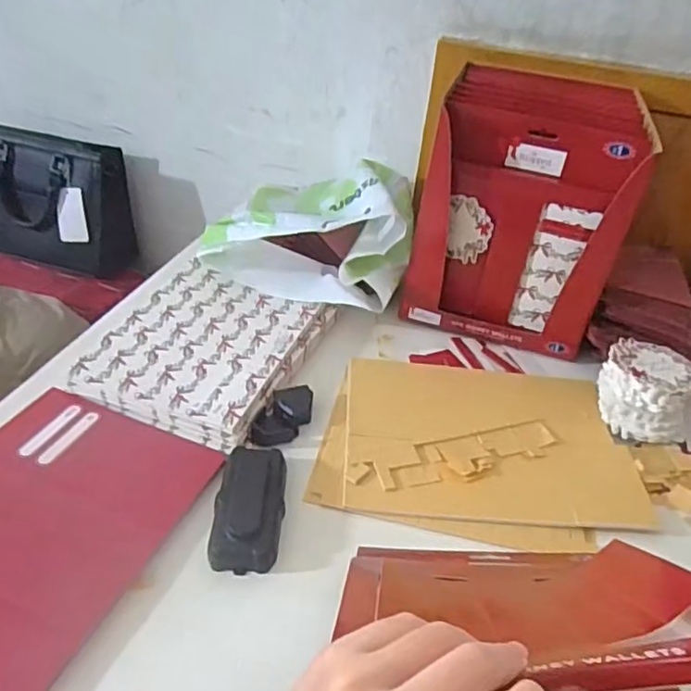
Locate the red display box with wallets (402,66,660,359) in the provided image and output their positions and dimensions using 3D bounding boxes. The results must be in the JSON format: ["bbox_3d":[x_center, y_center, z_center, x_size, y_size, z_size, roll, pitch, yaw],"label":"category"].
[{"bbox_3d":[0.188,-0.138,0.666,0.201,0.243,0.128,16,37,13],"label":"red display box with wallets"}]

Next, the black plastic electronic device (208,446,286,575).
[{"bbox_3d":[-0.075,0.123,0.484,0.051,0.028,0.108,5,36,-2],"label":"black plastic electronic device"}]

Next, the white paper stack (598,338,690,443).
[{"bbox_3d":[0.287,0.047,0.591,0.088,0.069,0.071,25,40,25],"label":"white paper stack"}]

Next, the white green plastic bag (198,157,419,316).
[{"bbox_3d":[-0.029,-0.155,0.756,0.225,0.097,0.237,13,36,10],"label":"white green plastic bag"}]

